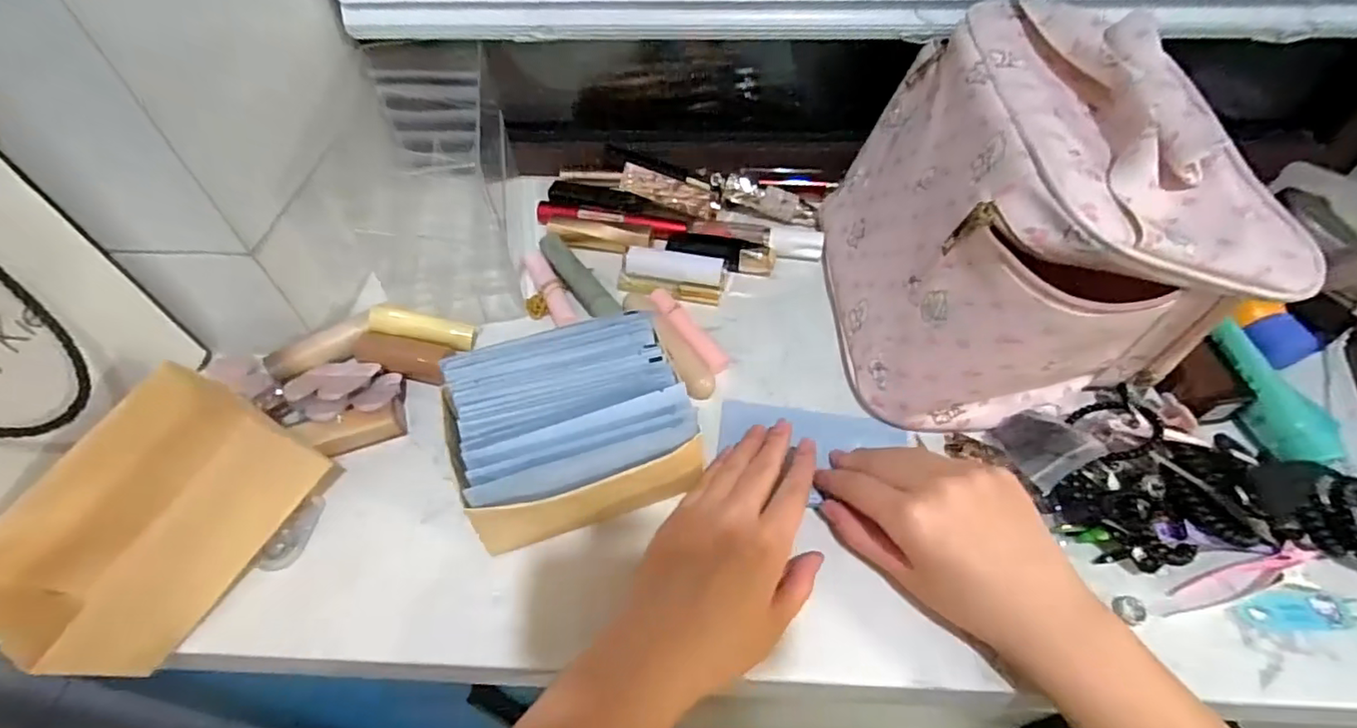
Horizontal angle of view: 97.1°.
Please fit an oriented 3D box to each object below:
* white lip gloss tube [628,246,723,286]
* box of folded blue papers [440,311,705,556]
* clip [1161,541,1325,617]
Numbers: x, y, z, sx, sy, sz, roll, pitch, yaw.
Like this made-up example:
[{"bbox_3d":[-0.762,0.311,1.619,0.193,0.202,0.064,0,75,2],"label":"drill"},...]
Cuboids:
[{"bbox_3d":[-0.003,-0.076,0.466,0.074,0.016,0.020,6,52,6],"label":"white lip gloss tube"},{"bbox_3d":[-0.059,0.037,0.340,0.123,0.075,0.100,-16,53,-11],"label":"box of folded blue papers"},{"bbox_3d":[0.297,0.114,0.317,0.088,0.011,0.016,-14,53,-10],"label":"clip"}]

